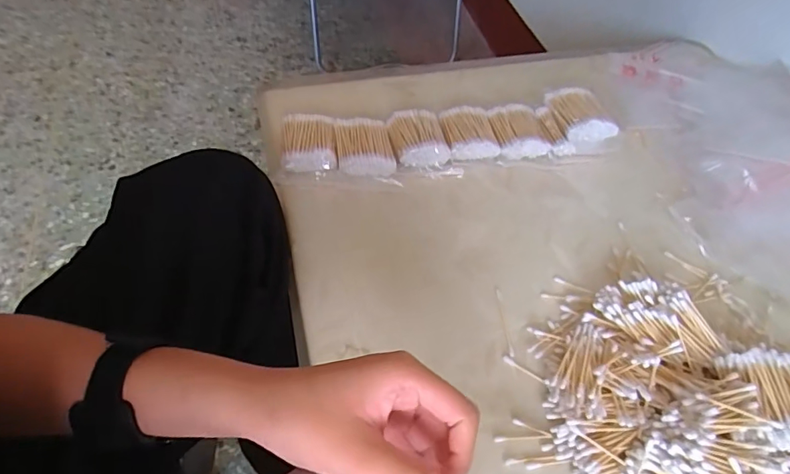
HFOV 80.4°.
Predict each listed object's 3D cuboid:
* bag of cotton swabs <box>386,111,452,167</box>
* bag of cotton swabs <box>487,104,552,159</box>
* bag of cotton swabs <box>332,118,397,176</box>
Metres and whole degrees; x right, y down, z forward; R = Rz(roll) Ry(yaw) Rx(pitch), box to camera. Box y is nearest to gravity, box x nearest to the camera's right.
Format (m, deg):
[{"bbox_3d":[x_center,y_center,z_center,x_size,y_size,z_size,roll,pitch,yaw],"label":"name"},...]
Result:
[{"bbox_3d":[0.027,-0.114,0.549,0.065,0.031,0.076,-8,56,-11],"label":"bag of cotton swabs"},{"bbox_3d":[0.147,-0.127,0.569,0.061,0.028,0.070,-8,56,-11],"label":"bag of cotton swabs"},{"bbox_3d":[-0.036,-0.104,0.537,0.063,0.024,0.075,-5,55,-9],"label":"bag of cotton swabs"}]

